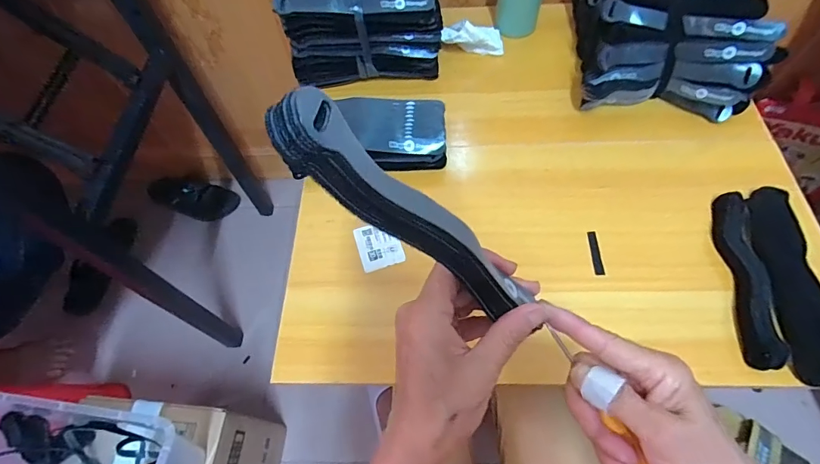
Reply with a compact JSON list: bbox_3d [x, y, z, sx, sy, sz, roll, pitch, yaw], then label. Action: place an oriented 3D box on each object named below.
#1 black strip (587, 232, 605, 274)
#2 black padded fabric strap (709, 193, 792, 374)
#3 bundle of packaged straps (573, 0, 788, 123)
[{"bbox_3d":[0.206,0.022,0.467,0.010,0.004,0.052,-1,62,3],"label":"black strip"},{"bbox_3d":[0.348,0.040,0.432,0.034,0.026,0.194,4,62,6],"label":"black padded fabric strap"},{"bbox_3d":[0.333,-0.276,0.555,0.200,0.102,0.234,3,62,5],"label":"bundle of packaged straps"}]

